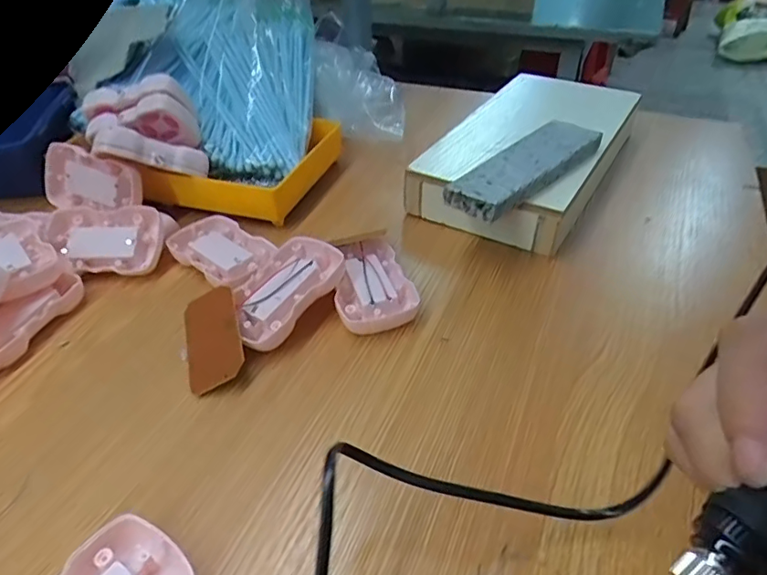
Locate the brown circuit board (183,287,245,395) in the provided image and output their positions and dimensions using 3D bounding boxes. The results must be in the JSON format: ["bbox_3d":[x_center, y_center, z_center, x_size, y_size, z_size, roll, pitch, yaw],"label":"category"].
[{"bbox_3d":[-0.109,0.031,0.333,0.036,0.004,0.071,-25,53,3],"label":"brown circuit board"}]

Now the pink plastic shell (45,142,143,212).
[{"bbox_3d":[-0.243,-0.091,0.440,0.093,0.051,0.018,11,17,14],"label":"pink plastic shell"}]

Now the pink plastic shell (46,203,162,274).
[{"bbox_3d":[-0.216,-0.035,0.411,0.088,0.020,0.054,1,72,0],"label":"pink plastic shell"}]

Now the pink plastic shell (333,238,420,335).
[{"bbox_3d":[-0.010,-0.002,0.376,0.053,0.020,0.087,-10,40,-10],"label":"pink plastic shell"}]

